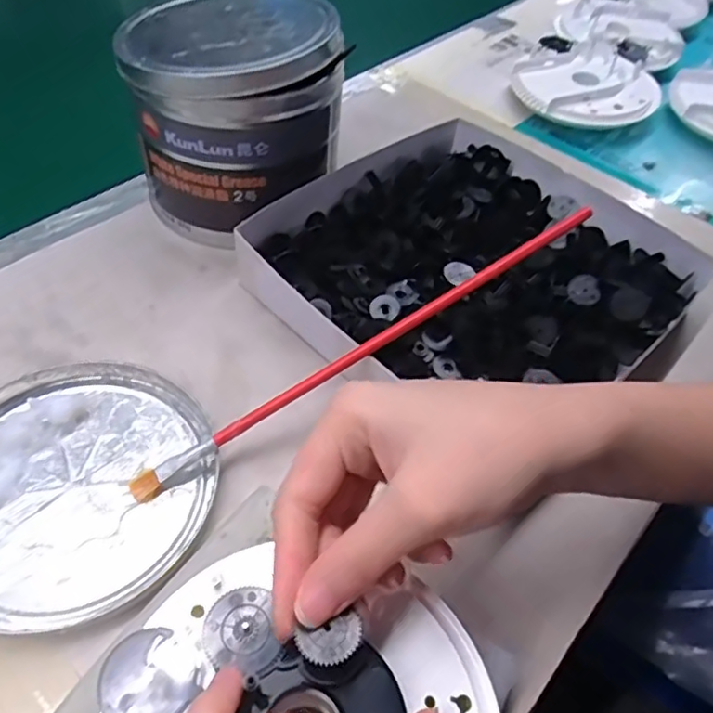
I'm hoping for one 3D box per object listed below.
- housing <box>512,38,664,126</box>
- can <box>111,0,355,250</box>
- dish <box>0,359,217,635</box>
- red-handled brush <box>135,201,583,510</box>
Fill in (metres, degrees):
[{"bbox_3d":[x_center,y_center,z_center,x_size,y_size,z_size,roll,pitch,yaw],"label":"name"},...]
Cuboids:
[{"bbox_3d":[0.196,-0.233,0.520,0.118,0.035,0.116,3,50,-3],"label":"housing"},{"bbox_3d":[-0.071,-0.141,0.368,0.122,0.118,0.113,-13,53,-16],"label":"can"},{"bbox_3d":[-0.130,0.055,0.274,0.125,0.012,0.126,3,50,-3],"label":"dish"},{"bbox_3d":[0.006,-0.003,0.285,0.250,0.007,0.012,-32,57,-4],"label":"red-handled brush"}]

